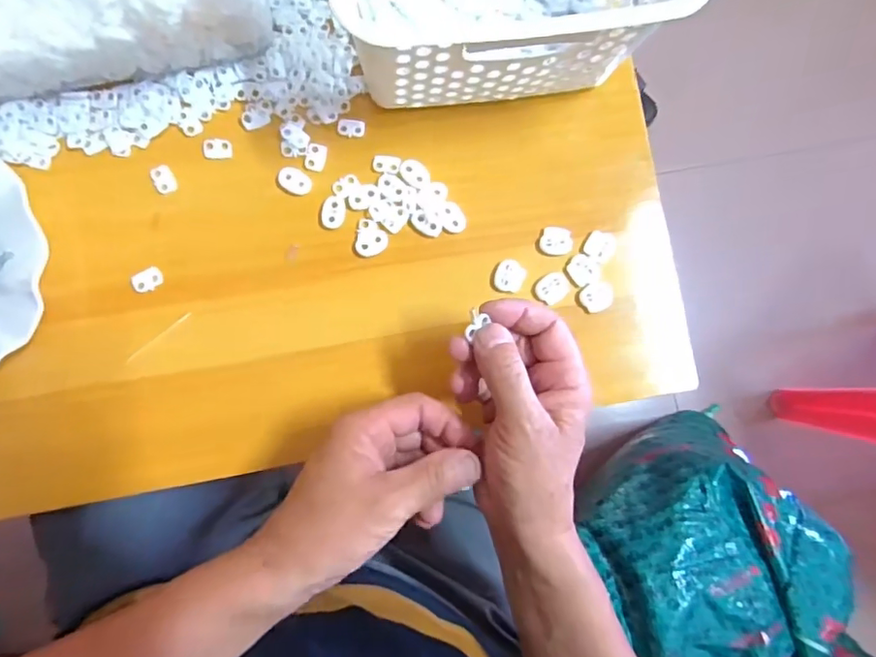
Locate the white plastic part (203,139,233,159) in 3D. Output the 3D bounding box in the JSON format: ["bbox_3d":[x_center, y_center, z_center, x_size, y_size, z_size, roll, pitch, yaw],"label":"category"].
[{"bbox_3d":[-0.153,-0.125,0.376,0.019,0.004,0.014,2,85,-5],"label":"white plastic part"}]

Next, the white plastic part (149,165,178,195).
[{"bbox_3d":[-0.189,-0.103,0.373,0.014,0.004,0.020,-27,88,-6],"label":"white plastic part"}]

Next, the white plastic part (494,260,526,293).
[{"bbox_3d":[0.051,-0.037,0.383,0.021,0.008,0.022,0,85,-5],"label":"white plastic part"}]

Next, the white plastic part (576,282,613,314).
[{"bbox_3d":[0.113,-0.022,0.390,0.025,0.006,0.021,-29,88,-6],"label":"white plastic part"}]

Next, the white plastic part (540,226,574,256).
[{"bbox_3d":[0.086,-0.063,0.391,0.024,0.005,0.020,5,85,-4],"label":"white plastic part"}]

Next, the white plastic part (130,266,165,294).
[{"bbox_3d":[-0.197,-0.033,0.370,0.020,0.007,0.013,-40,89,-7],"label":"white plastic part"}]

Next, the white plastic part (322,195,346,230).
[{"bbox_3d":[-0.072,-0.081,0.376,0.017,0.004,0.022,2,85,-5],"label":"white plastic part"}]

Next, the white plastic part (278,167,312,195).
[{"bbox_3d":[-0.099,-0.103,0.377,0.024,0.004,0.016,29,84,-2],"label":"white plastic part"}]

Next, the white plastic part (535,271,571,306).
[{"bbox_3d":[0.081,-0.029,0.385,0.024,0.006,0.019,-40,89,-7],"label":"white plastic part"}]

